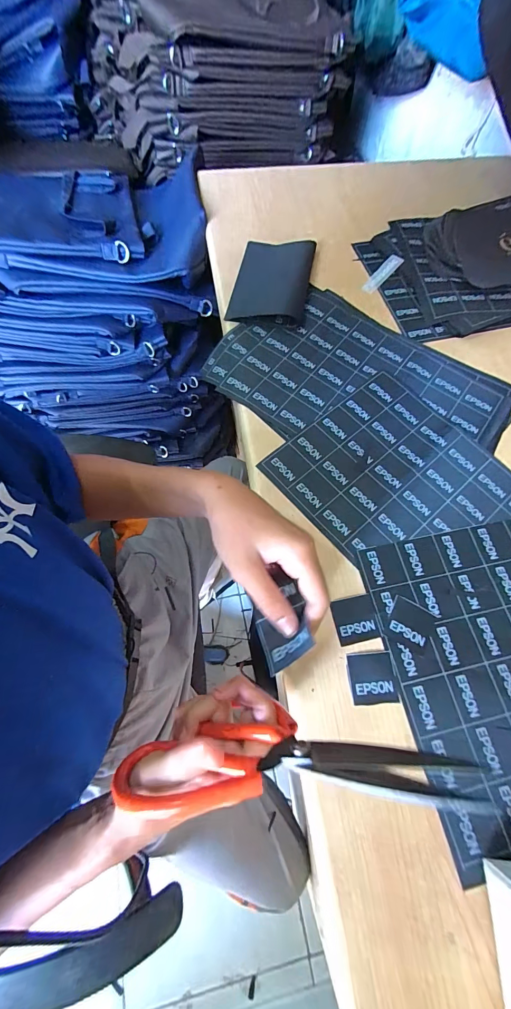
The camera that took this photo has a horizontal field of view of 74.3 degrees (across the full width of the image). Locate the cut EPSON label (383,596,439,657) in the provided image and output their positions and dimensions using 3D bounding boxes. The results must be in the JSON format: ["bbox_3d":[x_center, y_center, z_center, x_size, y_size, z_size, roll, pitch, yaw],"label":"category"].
[{"bbox_3d":[0.141,0.110,0.308,0.040,0.004,0.039,28,70,9],"label":"cut EPSON label"}]

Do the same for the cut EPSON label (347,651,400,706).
[{"bbox_3d":[0.101,0.150,0.291,0.040,0.004,0.039,-3,68,-4],"label":"cut EPSON label"}]

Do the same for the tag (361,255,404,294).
[{"bbox_3d":[0.181,-0.330,0.484,0.020,0.004,0.082,40,79,10],"label":"tag"}]

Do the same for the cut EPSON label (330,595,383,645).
[{"bbox_3d":[0.092,0.105,0.308,0.040,0.004,0.039,-10,69,-7],"label":"cut EPSON label"}]

